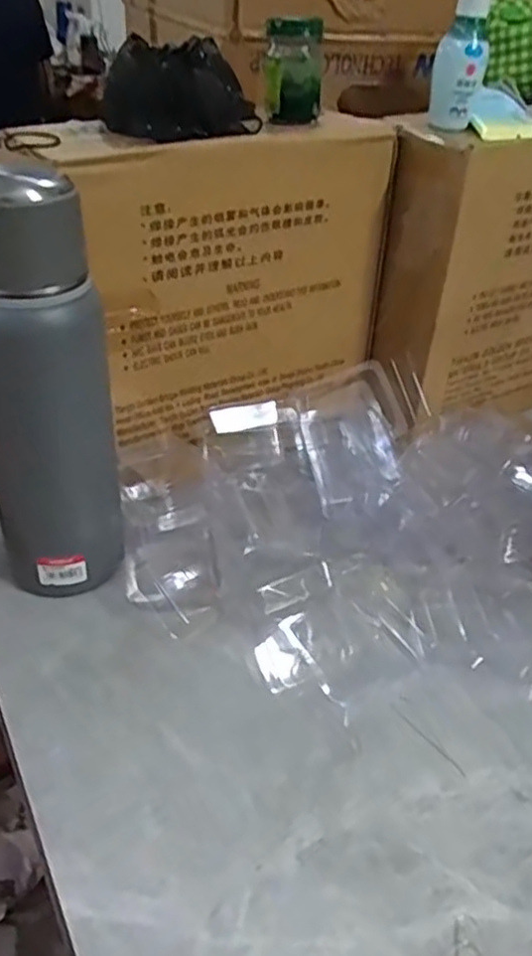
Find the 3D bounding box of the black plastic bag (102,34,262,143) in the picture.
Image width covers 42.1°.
[{"bbox_3d":[-0.059,-0.267,0.479,0.106,0.054,0.070,-3,37,-9],"label":"black plastic bag"}]

